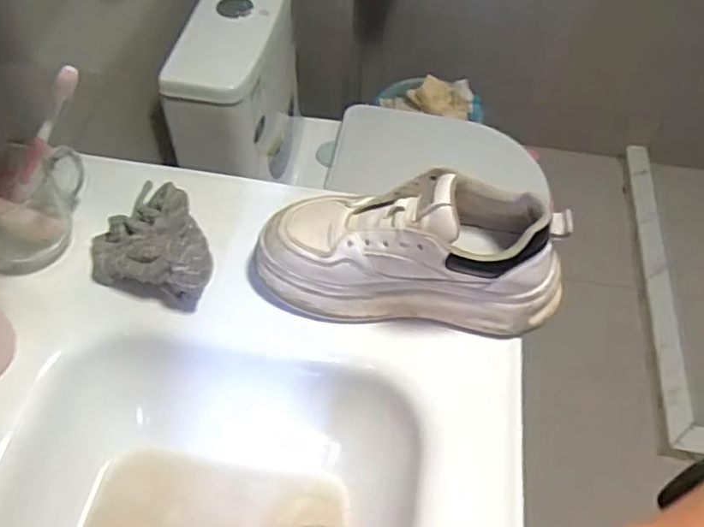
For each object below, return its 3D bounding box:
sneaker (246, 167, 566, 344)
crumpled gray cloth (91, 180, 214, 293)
[{"bbox_3d":[0.048,-0.014,0.512,0.250,0.115,0.083,6,55,1],"label":"sneaker"},{"bbox_3d":[-0.167,-0.031,0.552,0.117,0.050,0.112,15,55,8],"label":"crumpled gray cloth"}]

